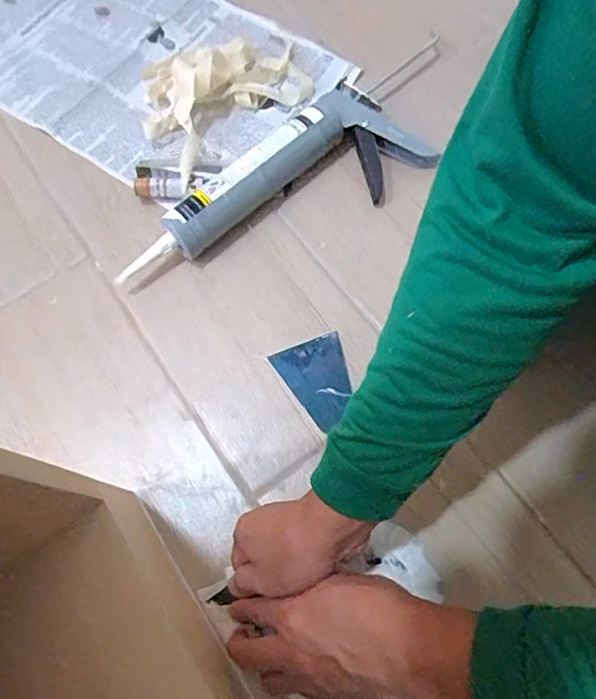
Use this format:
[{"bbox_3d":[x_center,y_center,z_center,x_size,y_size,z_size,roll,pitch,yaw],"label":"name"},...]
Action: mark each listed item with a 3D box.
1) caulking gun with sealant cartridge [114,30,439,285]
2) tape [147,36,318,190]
[{"bbox_3d":[0.017,-0.208,0.587,0.484,0.050,0.148,-39,73,-11],"label":"caulking gun with sealant cartridge"},{"bbox_3d":[-0.107,-0.321,0.634,0.234,0.051,0.188,-43,73,-13],"label":"tape"}]

